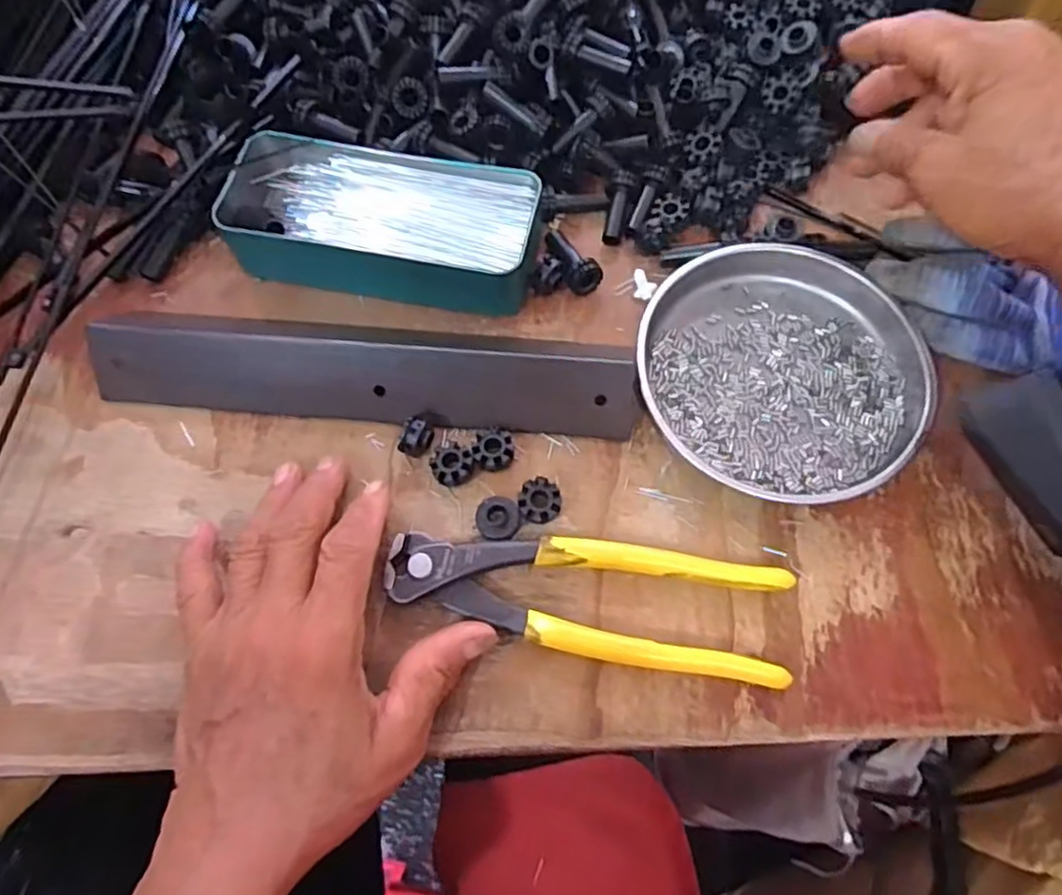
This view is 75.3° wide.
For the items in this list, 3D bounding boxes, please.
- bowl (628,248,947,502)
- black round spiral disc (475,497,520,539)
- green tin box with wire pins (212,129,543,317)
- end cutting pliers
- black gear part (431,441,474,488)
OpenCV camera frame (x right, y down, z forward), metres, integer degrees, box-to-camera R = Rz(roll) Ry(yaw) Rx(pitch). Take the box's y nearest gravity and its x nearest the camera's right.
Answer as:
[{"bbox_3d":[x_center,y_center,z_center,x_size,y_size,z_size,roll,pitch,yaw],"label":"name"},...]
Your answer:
[{"bbox_3d":[0.118,-0.039,0.323,0.128,0.024,0.124,0,68,0],"label":"bowl"},{"bbox_3d":[-0.014,0.032,0.301,0.018,0.015,0.017,0,68,0],"label":"black round spiral disc"},{"bbox_3d":[-0.074,-0.115,0.351,0.158,0.031,0.077,10,68,6],"label":"green tin box with wire pins"},{"bbox_3d":[0.022,0.061,0.286,0.164,0.011,0.047,9,69,3],"label":"end cutting pliers"},{"bbox_3d":[-0.036,0.008,0.310,0.020,0.012,0.019,0,68,0],"label":"black gear part"}]

